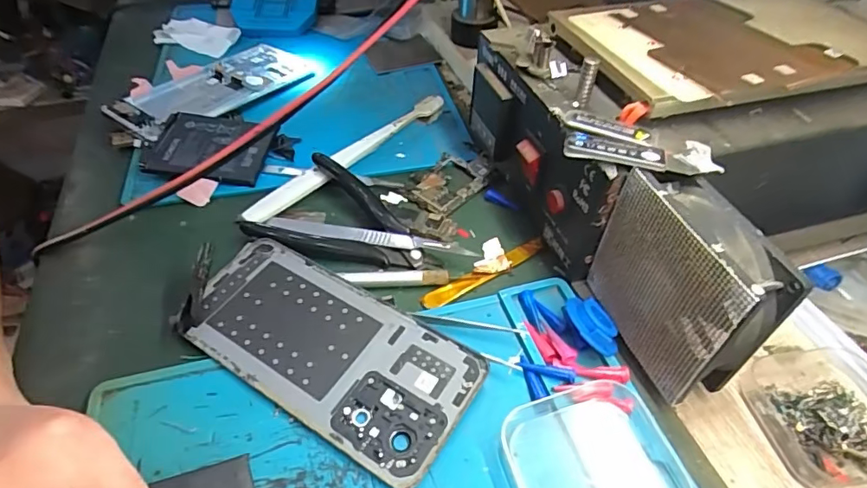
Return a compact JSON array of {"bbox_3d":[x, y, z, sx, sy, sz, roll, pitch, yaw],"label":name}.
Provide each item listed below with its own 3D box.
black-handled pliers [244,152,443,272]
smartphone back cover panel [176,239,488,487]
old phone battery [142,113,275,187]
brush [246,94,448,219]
[{"bbox_3d":[-0.051,-0.019,0.321,0.115,0.015,0.072,14,46,13],"label":"black-handled pliers"},{"bbox_3d":[-0.057,0.051,0.258,0.156,0.010,0.071,25,50,22],"label":"smartphone back cover panel"},{"bbox_3d":[-0.161,-0.073,0.370,0.081,0.011,0.070,11,50,0],"label":"old phone battery"},{"bbox_3d":[-0.056,-0.065,0.365,0.020,0.018,0.177,34,54,29],"label":"brush"}]

